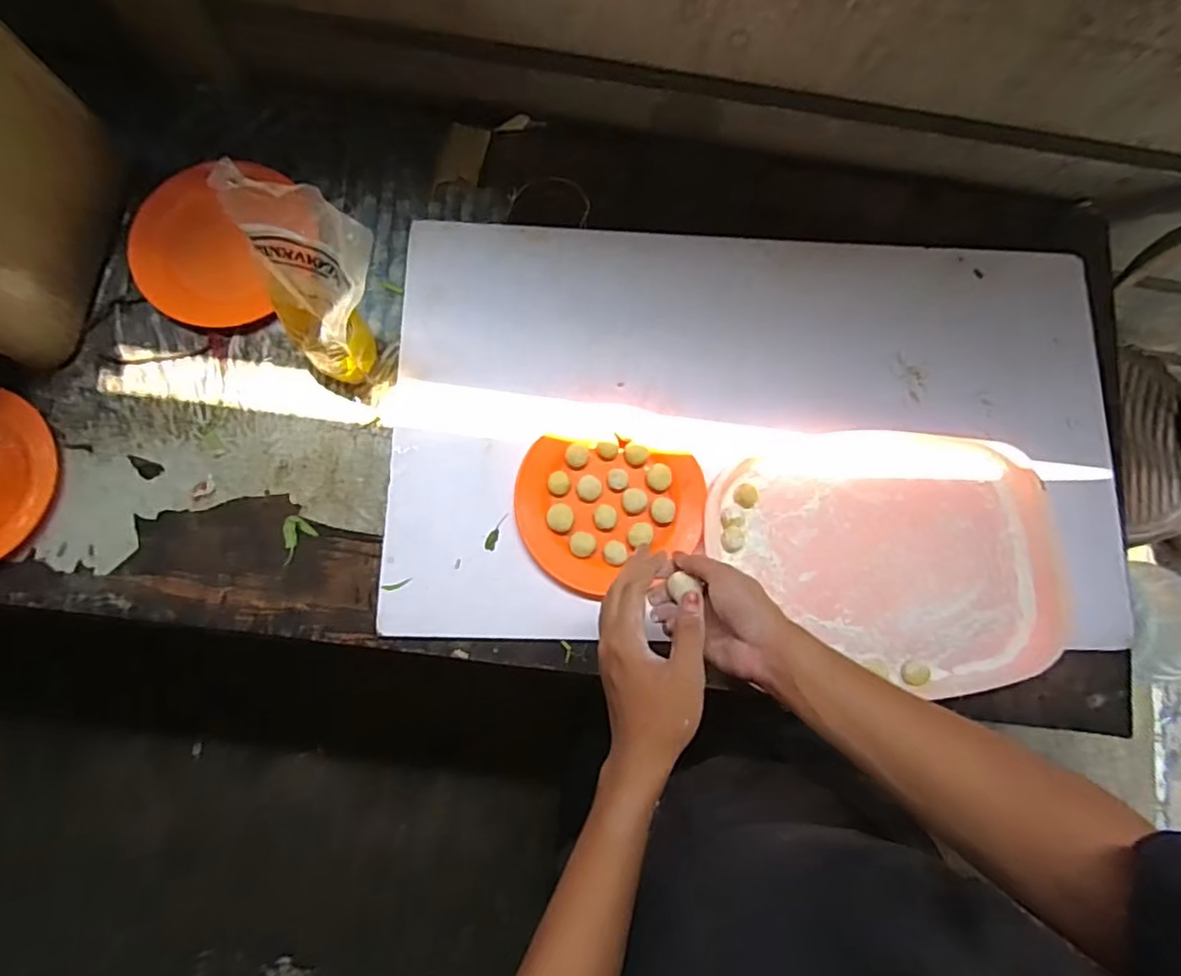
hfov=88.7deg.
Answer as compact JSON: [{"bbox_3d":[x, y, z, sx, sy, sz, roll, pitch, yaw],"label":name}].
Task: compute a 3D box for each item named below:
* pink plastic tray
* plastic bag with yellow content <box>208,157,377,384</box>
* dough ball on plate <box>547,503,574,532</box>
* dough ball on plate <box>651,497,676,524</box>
[{"bbox_3d":[0.341,0.080,0.718,0.400,0.044,0.293,4,82,-4],"label":"pink plastic tray"},{"bbox_3d":[-0.276,-0.196,0.625,0.133,0.252,0.077,6,58,-3],"label":"plastic bag with yellow content"},{"bbox_3d":[-0.035,0.035,0.696,0.030,0.018,0.032,1,82,-4],"label":"dough ball on plate"},{"bbox_3d":[0.085,0.026,0.707,0.027,0.015,0.030,-3,82,-5],"label":"dough ball on plate"}]

